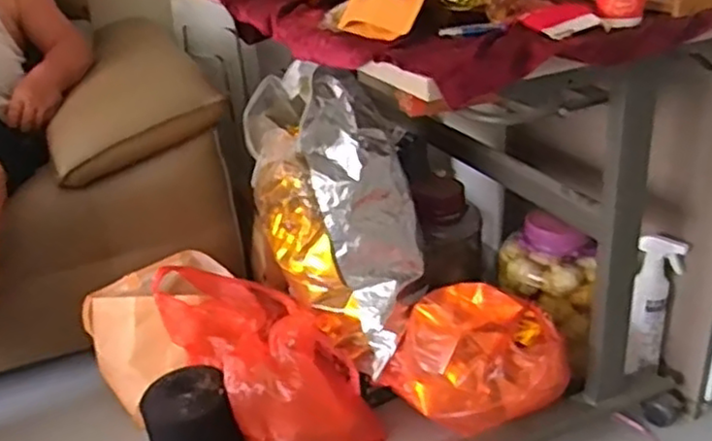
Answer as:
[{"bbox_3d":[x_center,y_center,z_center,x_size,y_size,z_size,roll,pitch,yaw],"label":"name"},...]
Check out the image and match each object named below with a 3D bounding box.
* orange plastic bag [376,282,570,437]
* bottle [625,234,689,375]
[{"bbox_3d":[0.214,0.242,1.204,0.252,0.185,0.214,16,33,36],"label":"orange plastic bag"},{"bbox_3d":[0.534,0.161,1.248,0.074,0.249,0.077,10,29,26],"label":"bottle"}]

